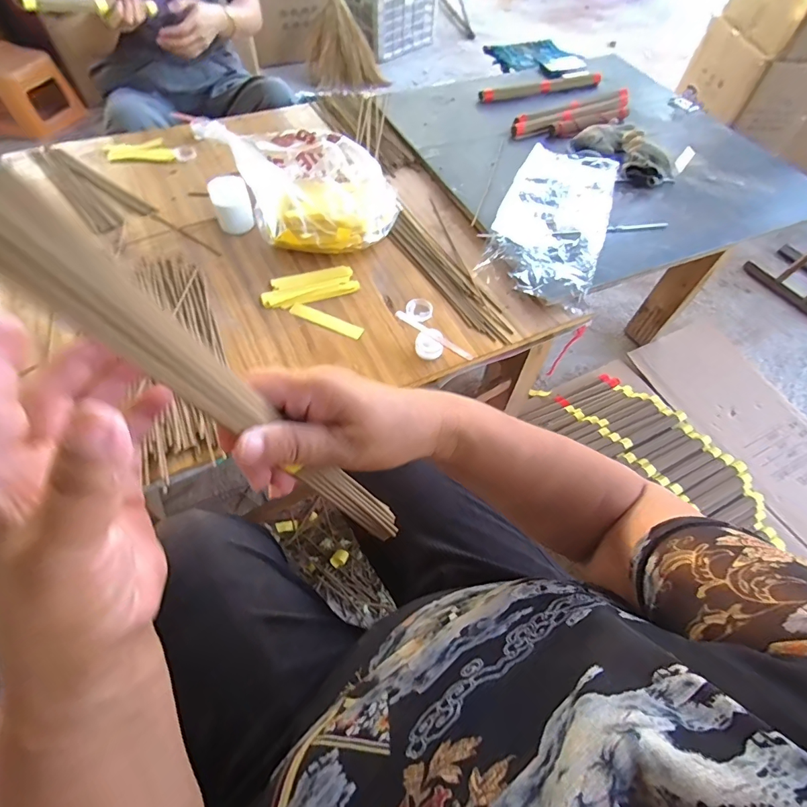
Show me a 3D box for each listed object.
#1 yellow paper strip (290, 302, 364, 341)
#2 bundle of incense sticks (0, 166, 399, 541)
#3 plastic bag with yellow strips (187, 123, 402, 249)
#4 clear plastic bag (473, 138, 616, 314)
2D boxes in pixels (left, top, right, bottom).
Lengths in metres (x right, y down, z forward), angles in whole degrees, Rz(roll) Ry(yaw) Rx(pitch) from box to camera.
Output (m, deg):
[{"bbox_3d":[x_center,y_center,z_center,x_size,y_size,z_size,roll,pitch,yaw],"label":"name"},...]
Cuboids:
[{"bbox_3d":[-0.110,-0.119,0.593,0.111,0.004,0.020,24,60,11],"label":"yellow paper strip"},{"bbox_3d":[-0.066,0.024,0.237,0.025,0.315,0.032,-13,58,9],"label":"bundle of incense sticks"},{"bbox_3d":[-0.142,-0.360,0.679,0.271,0.106,0.233,40,64,20],"label":"plastic bag with yellow strips"},{"bbox_3d":[0.256,-0.318,0.712,0.169,0.044,0.378,21,59,9],"label":"clear plastic bag"}]

